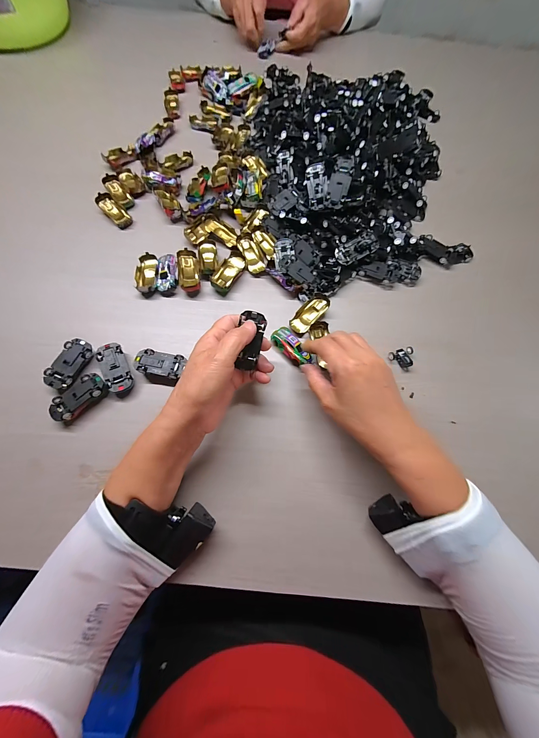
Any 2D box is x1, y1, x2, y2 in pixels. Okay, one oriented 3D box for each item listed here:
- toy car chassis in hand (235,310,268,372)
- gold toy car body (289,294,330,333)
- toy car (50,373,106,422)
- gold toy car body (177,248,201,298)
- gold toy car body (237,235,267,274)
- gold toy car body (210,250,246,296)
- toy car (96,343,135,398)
[{"bbox_3d":[-0.020,-0.032,0.295,0.028,0.008,0.063,9,88,1],"label":"toy car chassis in hand"},{"bbox_3d":[0.056,-0.077,0.374,0.029,0.022,0.062,41,73,12],"label":"gold toy car body"},{"bbox_3d":[-0.230,0.034,0.322,0.064,0.021,0.033,-42,76,-16],"label":"toy car"},{"bbox_3d":[-0.118,-0.142,0.391,0.029,0.023,0.067,-10,70,-6],"label":"gold toy car body"},{"bbox_3d":[-0.027,-0.175,0.409,0.028,0.013,0.063,-26,85,-11],"label":"gold toy car body"},{"bbox_3d":[-0.061,-0.142,0.393,0.030,0.024,0.063,27,71,8],"label":"gold toy car body"},{"bbox_3d":[-0.192,0.001,0.336,0.029,0.021,0.067,-25,73,-11],"label":"toy car"}]

